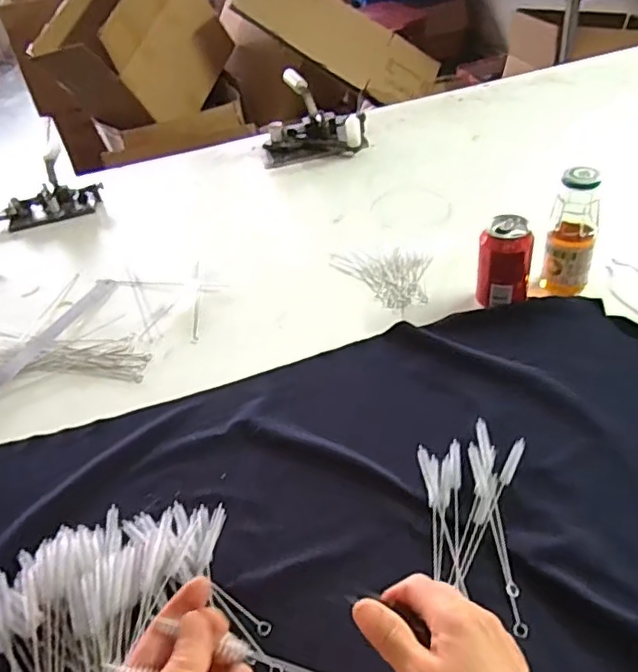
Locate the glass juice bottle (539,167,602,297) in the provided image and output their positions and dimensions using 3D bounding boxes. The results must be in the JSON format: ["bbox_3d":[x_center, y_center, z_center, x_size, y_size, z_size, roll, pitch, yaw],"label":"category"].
[{"bbox_3d":[0.317,-0.126,0.735,0.057,0.163,0.060,10,45,22],"label":"glass juice bottle"}]

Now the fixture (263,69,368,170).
[{"bbox_3d":[-0.010,-0.443,1.197,0.207,0.119,0.195,-3,41,6],"label":"fixture"}]

